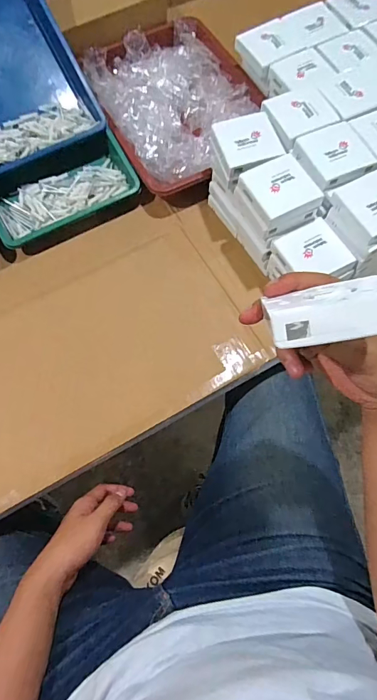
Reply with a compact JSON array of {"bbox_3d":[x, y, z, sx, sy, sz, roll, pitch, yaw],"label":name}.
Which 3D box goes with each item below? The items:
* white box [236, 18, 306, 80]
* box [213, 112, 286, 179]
[{"bbox_3d":[0.136,-0.508,0.682,0.086,0.028,0.088,-33,73,-12],"label":"white box"},{"bbox_3d":[0.083,-0.295,0.584,0.087,0.016,0.089,-19,71,-7],"label":"box"}]

